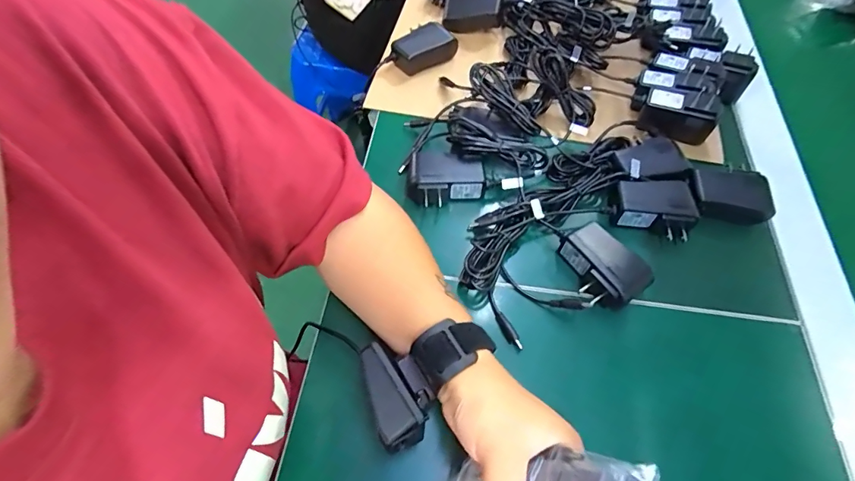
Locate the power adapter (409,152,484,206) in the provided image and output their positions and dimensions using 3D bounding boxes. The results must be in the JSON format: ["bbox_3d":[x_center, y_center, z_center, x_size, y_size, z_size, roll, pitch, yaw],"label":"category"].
[{"bbox_3d":[0.018,-0.061,0.414,0.069,0.025,0.053,5,60,-1],"label":"power adapter"}]

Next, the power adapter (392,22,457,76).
[{"bbox_3d":[-0.006,-0.230,0.517,0.072,0.025,0.045,-28,65,-18],"label":"power adapter"}]

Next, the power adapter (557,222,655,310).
[{"bbox_3d":[0.146,0.023,0.370,0.047,0.035,0.073,-26,65,-18],"label":"power adapter"}]

